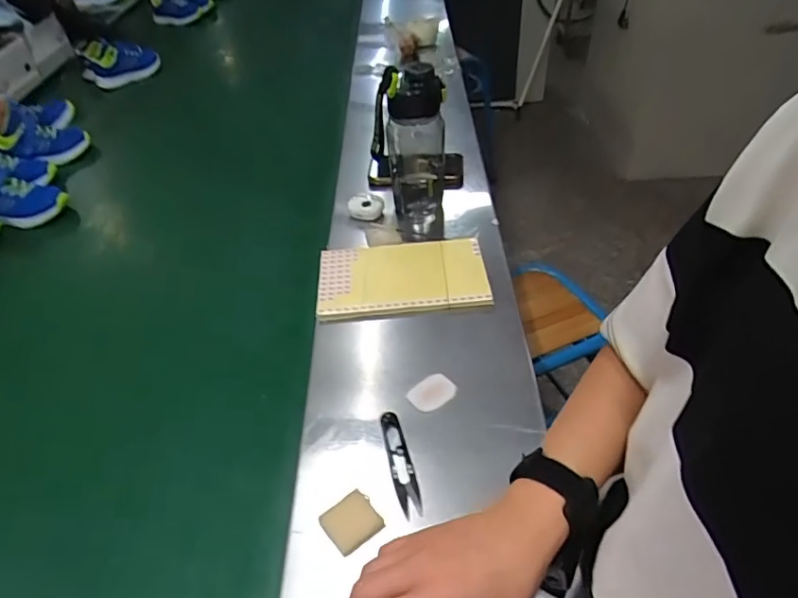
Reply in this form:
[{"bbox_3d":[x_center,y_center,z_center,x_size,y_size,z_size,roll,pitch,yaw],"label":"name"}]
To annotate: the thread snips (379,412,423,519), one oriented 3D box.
[{"bbox_3d":[0.001,0.149,0.489,0.019,0.011,0.100,-12,45,-7],"label":"thread snips"}]

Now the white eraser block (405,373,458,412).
[{"bbox_3d":[0.035,0.096,0.544,0.048,0.008,0.035,-32,51,-24],"label":"white eraser block"}]

